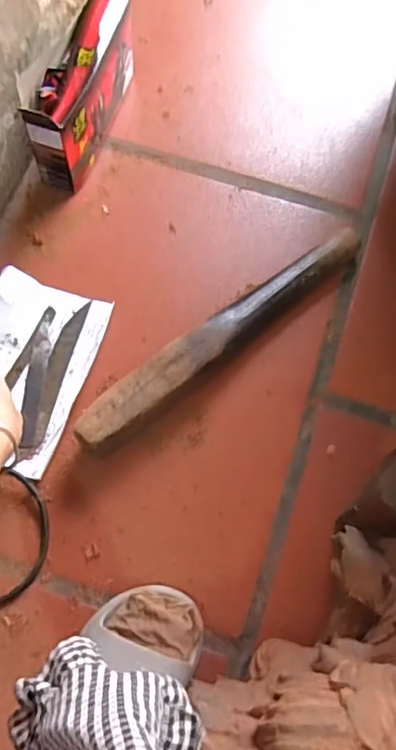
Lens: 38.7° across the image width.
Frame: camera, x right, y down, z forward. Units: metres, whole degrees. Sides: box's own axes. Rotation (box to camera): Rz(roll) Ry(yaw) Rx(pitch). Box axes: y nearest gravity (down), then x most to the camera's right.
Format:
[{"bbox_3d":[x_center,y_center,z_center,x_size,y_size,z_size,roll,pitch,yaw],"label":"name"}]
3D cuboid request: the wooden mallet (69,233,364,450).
[{"bbox_3d":[0.037,-0.050,0.612,0.397,0.054,0.045,-38,74,-15],"label":"wooden mallet"}]

